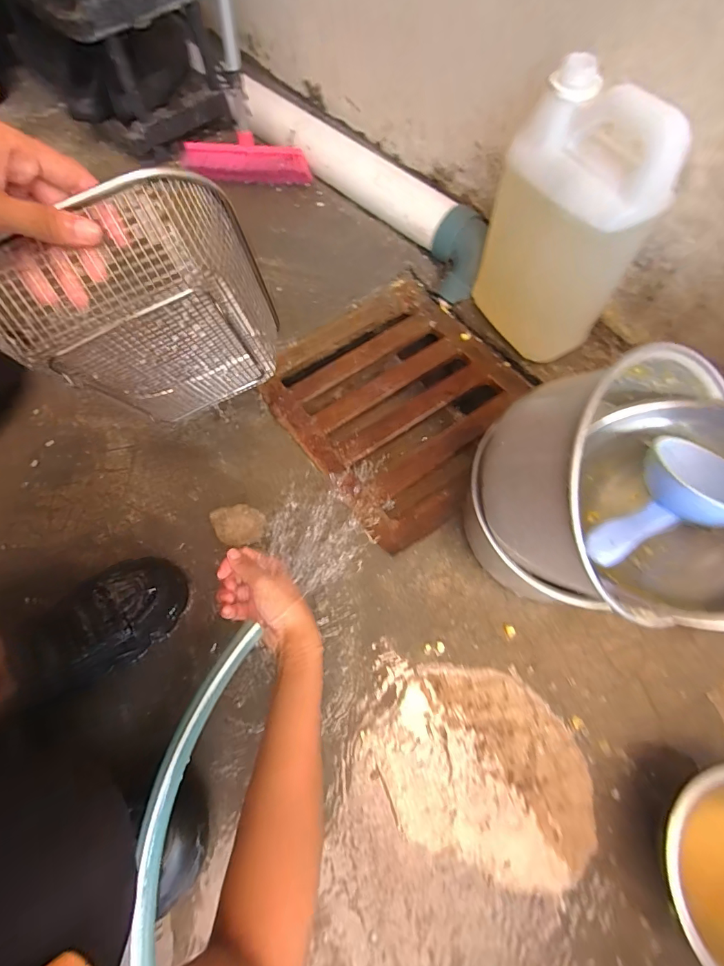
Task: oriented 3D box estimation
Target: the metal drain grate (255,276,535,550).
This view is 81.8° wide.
[{"bbox_3d":[0.064,-0.132,0.671,0.348,0.029,0.392,-36,70,-13],"label":"metal drain grate"}]

